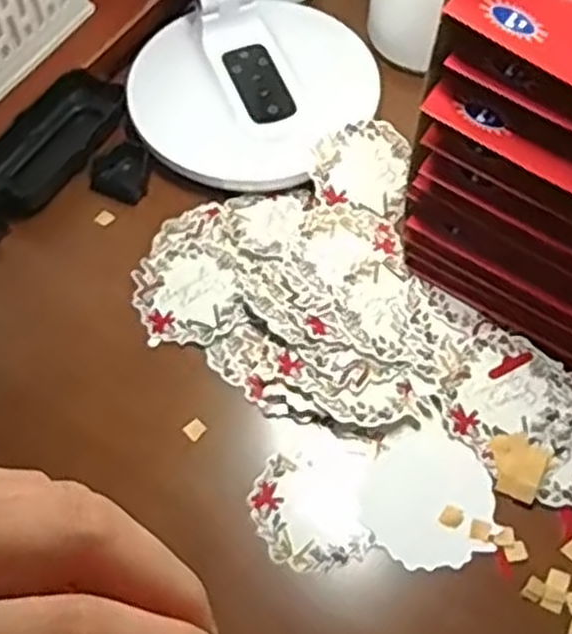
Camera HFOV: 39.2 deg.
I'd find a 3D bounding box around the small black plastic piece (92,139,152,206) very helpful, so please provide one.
[{"bbox_3d":[-0.108,-0.097,0.526,0.038,0.012,0.037,22,63,13],"label":"small black plastic piece"}]

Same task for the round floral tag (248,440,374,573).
[{"bbox_3d":[0.012,0.098,0.421,0.059,0.004,0.065,-11,61,-2],"label":"round floral tag"}]

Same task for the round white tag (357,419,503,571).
[{"bbox_3d":[0.076,0.096,0.418,0.067,0.004,0.066,0,60,1],"label":"round white tag"}]

